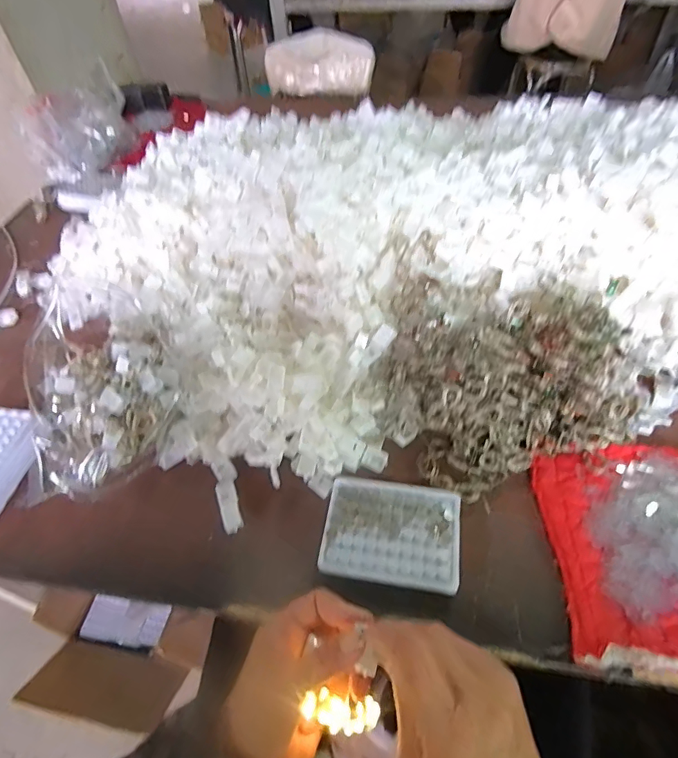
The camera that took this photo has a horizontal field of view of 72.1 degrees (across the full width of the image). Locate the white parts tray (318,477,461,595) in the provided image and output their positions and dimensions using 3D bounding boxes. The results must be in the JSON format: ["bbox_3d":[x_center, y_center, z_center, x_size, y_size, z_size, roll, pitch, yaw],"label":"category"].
[{"bbox_3d":[0.053,0.149,0.460,0.128,0.014,0.100,5,51,9],"label":"white parts tray"}]

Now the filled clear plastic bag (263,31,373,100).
[{"bbox_3d":[-0.068,-0.990,1.478,0.352,0.141,0.089,9,52,12],"label":"filled clear plastic bag"}]

